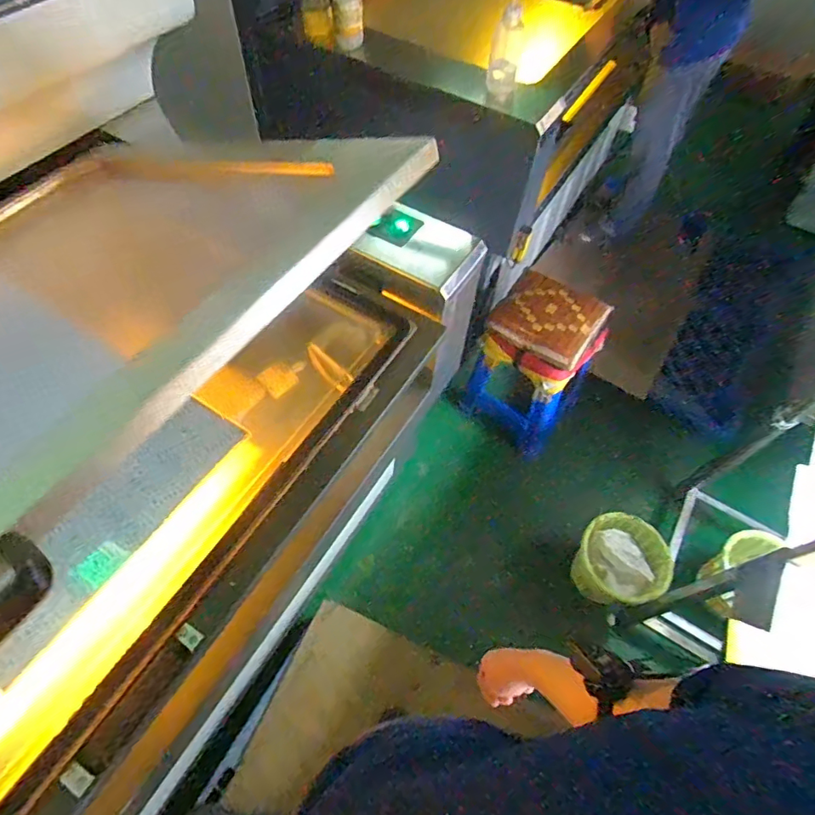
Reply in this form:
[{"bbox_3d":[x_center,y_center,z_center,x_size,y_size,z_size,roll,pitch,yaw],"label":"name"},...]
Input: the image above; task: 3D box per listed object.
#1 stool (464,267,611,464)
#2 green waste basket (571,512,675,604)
[{"bbox_3d":[0.440,-0.150,1.789,0.347,0.560,0.299,24,60,11],"label":"stool"},{"bbox_3d":[0.665,0.489,1.583,0.229,0.264,0.282,-38,67,-23],"label":"green waste basket"}]

